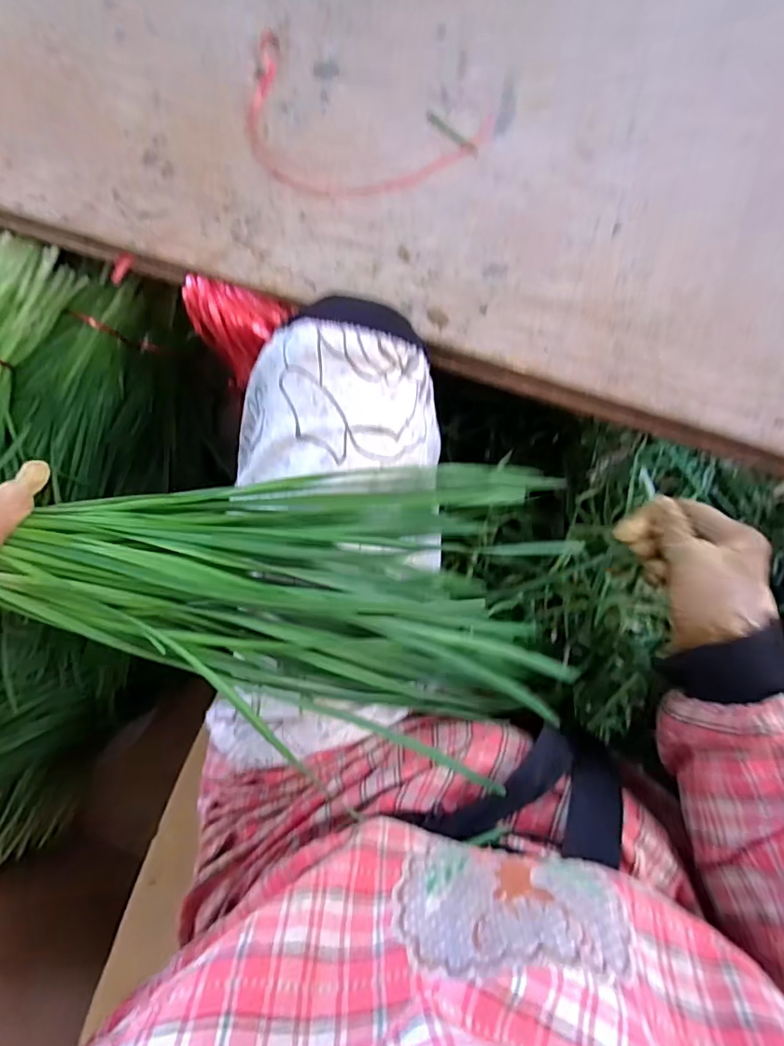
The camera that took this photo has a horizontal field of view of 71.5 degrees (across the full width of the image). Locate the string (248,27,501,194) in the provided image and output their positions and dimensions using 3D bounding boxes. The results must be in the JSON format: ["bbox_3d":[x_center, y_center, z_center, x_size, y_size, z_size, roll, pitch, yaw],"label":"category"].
[{"bbox_3d":[-0.041,-0.320,0.448,0.222,0.005,0.121,29,85,9],"label":"string"}]

